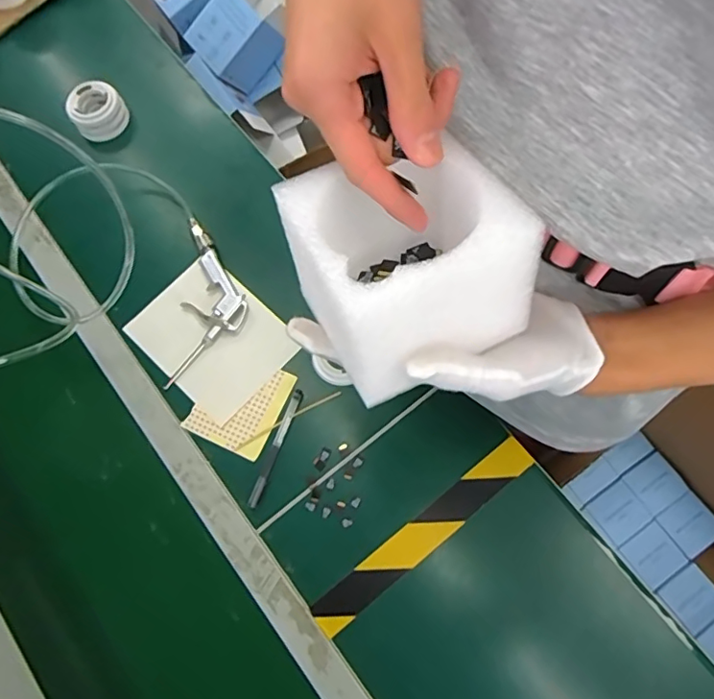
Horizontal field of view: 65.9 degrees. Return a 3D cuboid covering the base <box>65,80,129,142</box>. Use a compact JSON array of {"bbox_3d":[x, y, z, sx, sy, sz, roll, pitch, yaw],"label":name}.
[{"bbox_3d":[-0.371,-0.341,0.786,0.075,0.045,0.068,-41,76,-10],"label":"base"}]

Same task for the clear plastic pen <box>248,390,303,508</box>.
[{"bbox_3d":[-0.095,0.115,0.648,0.013,0.006,0.141,19,75,8],"label":"clear plastic pen"}]

